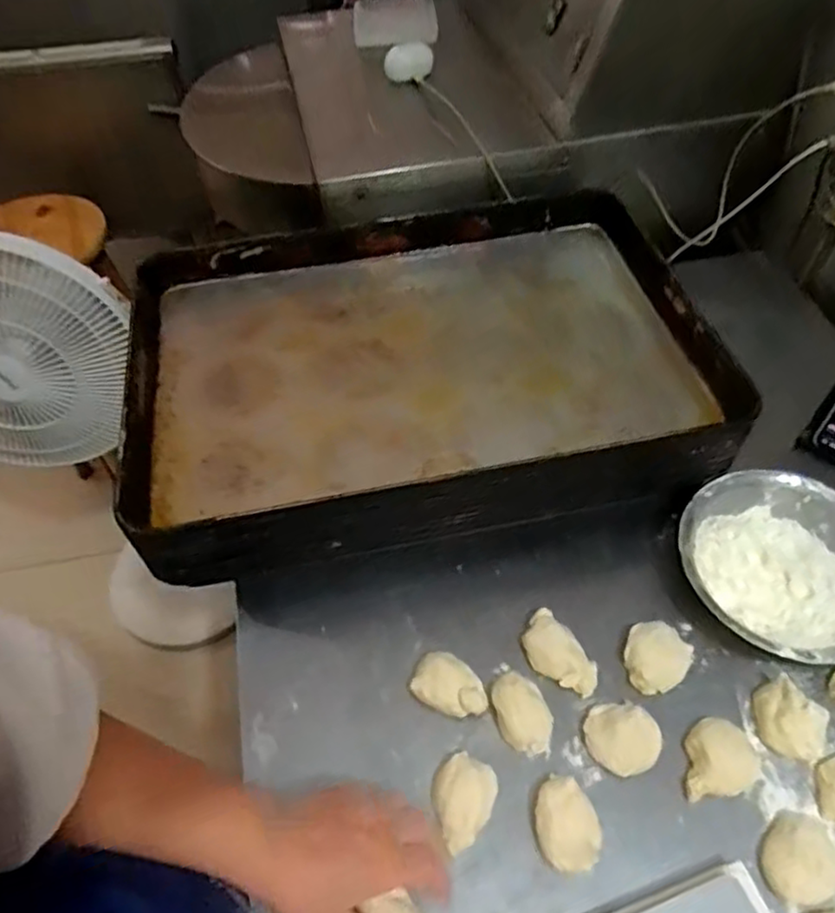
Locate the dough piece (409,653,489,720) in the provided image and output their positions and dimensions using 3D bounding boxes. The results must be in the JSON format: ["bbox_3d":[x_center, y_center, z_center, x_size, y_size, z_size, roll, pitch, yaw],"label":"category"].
[{"bbox_3d":[0.030,0.203,0.596,0.067,0.023,0.047,19,56,16],"label":"dough piece"}]

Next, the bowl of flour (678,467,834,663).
[{"bbox_3d":[0.346,0.102,0.640,0.185,0.050,0.186,-1,52,1],"label":"bowl of flour"}]

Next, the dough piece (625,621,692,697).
[{"bbox_3d":[0.213,0.179,0.604,0.056,0.029,0.063,35,61,25],"label":"dough piece"}]

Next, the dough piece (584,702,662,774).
[{"bbox_3d":[0.171,0.233,0.562,0.054,0.027,0.058,-28,56,-18],"label":"dough piece"}]

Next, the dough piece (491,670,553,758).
[{"bbox_3d":[0.090,0.221,0.578,0.043,0.025,0.066,-14,53,-9],"label":"dough piece"}]

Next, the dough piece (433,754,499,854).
[{"bbox_3d":[0.036,0.279,0.542,0.050,0.030,0.069,16,55,14],"label":"dough piece"}]

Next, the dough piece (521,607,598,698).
[{"bbox_3d":[0.129,0.180,0.610,0.077,0.019,0.046,37,62,26],"label":"dough piece"}]

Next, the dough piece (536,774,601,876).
[{"bbox_3d":[0.116,0.288,0.528,0.047,0.032,0.064,-11,53,-6],"label":"dough piece"}]

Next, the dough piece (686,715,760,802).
[{"bbox_3d":[0.245,0.249,0.555,0.068,0.021,0.056,-20,54,-13],"label":"dough piece"}]

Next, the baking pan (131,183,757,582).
[{"bbox_3d":[-0.005,-0.113,0.746,0.585,0.087,0.411,-10,53,-6],"label":"baking pan"}]

